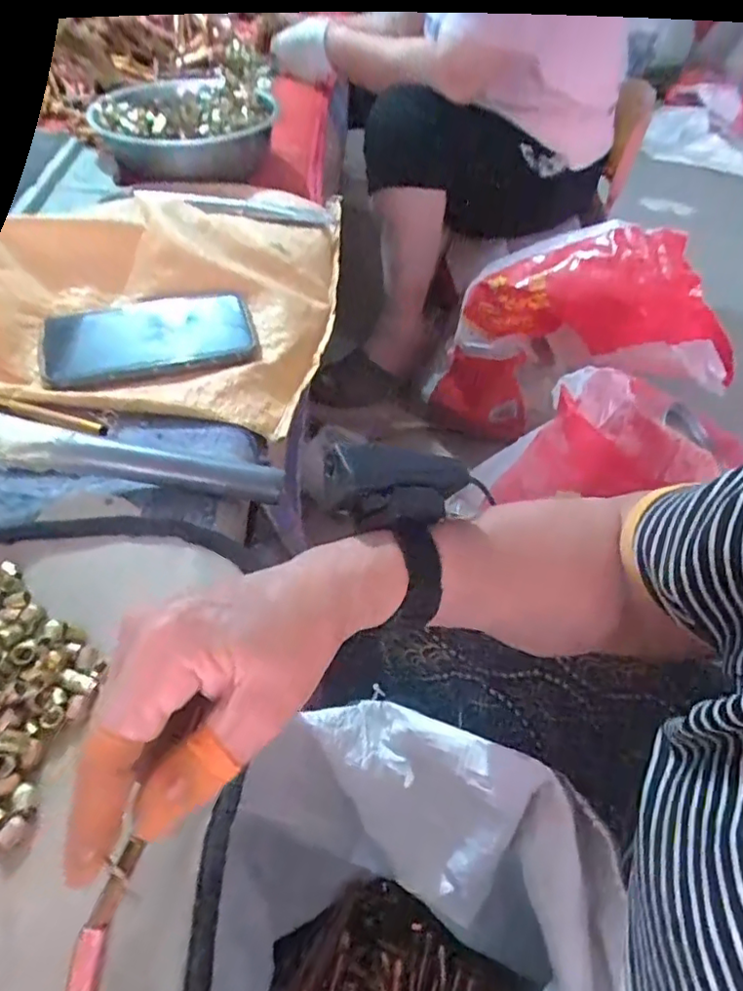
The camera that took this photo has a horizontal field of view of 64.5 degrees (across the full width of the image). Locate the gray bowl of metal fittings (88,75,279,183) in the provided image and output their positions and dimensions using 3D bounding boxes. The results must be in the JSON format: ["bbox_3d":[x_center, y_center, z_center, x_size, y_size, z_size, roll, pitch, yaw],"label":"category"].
[{"bbox_3d":[-0.215,-0.433,0.697,0.199,0.063,0.177,0,47,-4],"label":"gray bowl of metal fittings"}]

